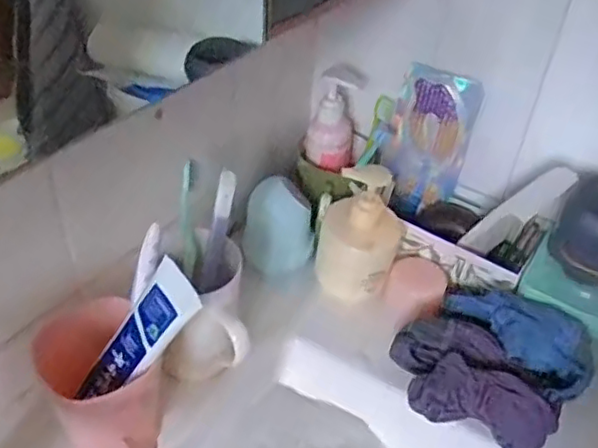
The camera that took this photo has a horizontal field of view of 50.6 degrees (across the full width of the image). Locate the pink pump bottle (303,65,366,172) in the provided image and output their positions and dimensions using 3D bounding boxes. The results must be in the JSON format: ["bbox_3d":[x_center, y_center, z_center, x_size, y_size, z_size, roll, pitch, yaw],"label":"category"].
[{"bbox_3d":[0.036,-0.116,0.655,0.050,0.101,0.053,7,40,2],"label":"pink pump bottle"}]

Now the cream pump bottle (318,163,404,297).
[{"bbox_3d":[0.062,0.006,0.600,0.065,0.119,0.064,21,43,17],"label":"cream pump bottle"}]

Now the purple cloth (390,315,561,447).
[{"bbox_3d":[0.144,0.131,0.531,0.135,0.050,0.079,18,42,15],"label":"purple cloth"}]

